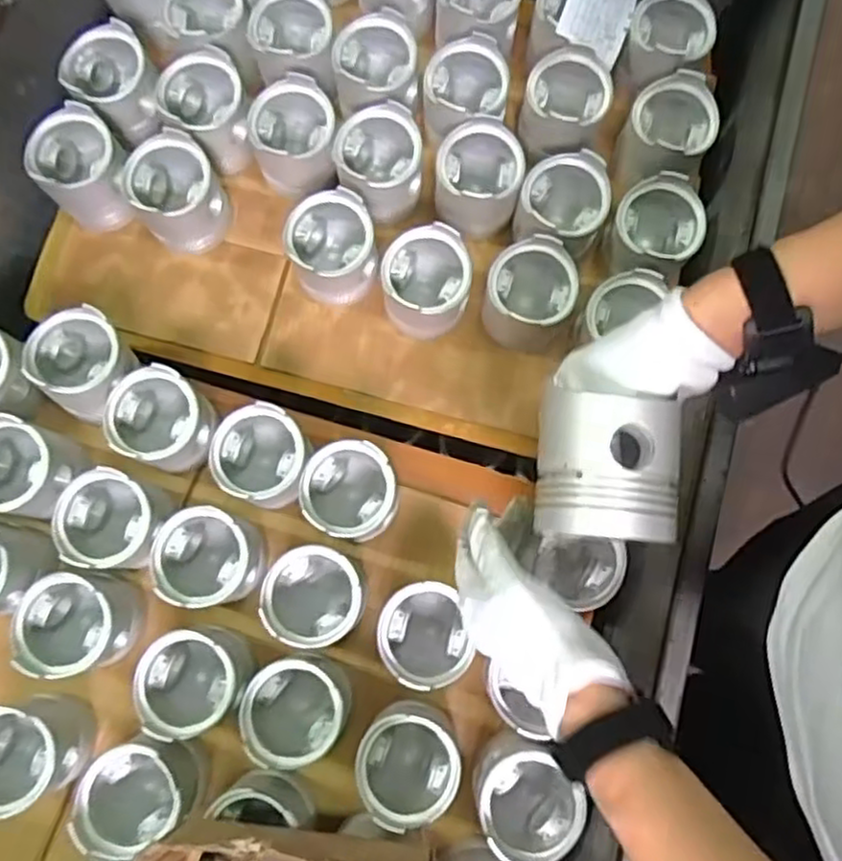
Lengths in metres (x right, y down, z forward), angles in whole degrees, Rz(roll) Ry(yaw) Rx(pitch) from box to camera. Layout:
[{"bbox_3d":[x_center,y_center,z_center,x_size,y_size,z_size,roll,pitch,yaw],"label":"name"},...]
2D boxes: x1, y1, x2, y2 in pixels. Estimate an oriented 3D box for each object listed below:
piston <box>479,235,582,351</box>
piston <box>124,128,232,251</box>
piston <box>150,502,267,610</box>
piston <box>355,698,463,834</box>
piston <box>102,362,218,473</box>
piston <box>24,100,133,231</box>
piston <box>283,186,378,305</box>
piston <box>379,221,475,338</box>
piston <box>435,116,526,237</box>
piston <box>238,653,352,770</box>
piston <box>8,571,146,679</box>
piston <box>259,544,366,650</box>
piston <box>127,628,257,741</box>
[{"bbox_3d":[0.106,-0.130,0.699,0.084,0.083,0.088,18,78,4],"label":"piston"},{"bbox_3d":[-0.245,-0.239,0.724,0.080,0.097,0.077,0,78,0],"label":"piston"},{"bbox_3d":[-0.191,0.117,0.656,0.090,0.081,0.086,0,78,0],"label":"piston"},{"bbox_3d":[-0.010,0.285,0.612,0.082,0.087,0.080,15,78,3],"label":"piston"},{"bbox_3d":[-0.244,-0.007,0.684,0.084,0.091,0.084,0,78,0],"label":"piston"},{"bbox_3d":[-0.341,-0.263,0.724,0.084,0.094,0.079,0,78,0],"label":"piston"},{"bbox_3d":[-0.088,-0.180,0.711,0.082,0.083,0.084,0,78,0],"label":"piston"},{"bbox_3d":[0.005,-0.141,0.700,0.081,0.089,0.081,0,78,0],"label":"piston"},{"bbox_3d":[0.058,-0.254,0.723,0.086,0.075,0.084,0,78,0],"label":"piston"},{"bbox_3d":[-0.107,0.242,0.623,0.082,0.080,0.083,0,78,0],"label":"piston"},{"bbox_3d":[-0.305,0.171,0.638,0.086,0.084,0.083,0,78,0],"label":"piston"},{"bbox_3d":[-0.094,0.149,0.642,0.082,0.084,0.083,0,78,0],"label":"piston"},{"bbox_3d":[-0.200,0.219,0.627,0.086,0.077,0.081,0,78,0],"label":"piston"}]

